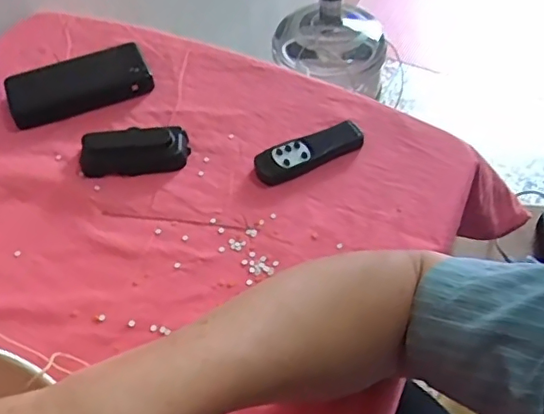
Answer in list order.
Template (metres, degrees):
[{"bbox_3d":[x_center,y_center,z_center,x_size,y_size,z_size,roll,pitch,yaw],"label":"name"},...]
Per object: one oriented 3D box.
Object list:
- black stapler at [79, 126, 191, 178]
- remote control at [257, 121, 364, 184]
[{"bbox_3d":[-0.141,-0.059,0.585,0.107,0.024,0.042,-7,53,-3],"label":"black stapler"},{"bbox_3d":[0.038,-0.057,0.581,0.115,0.014,0.040,-23,55,-14],"label":"remote control"}]

